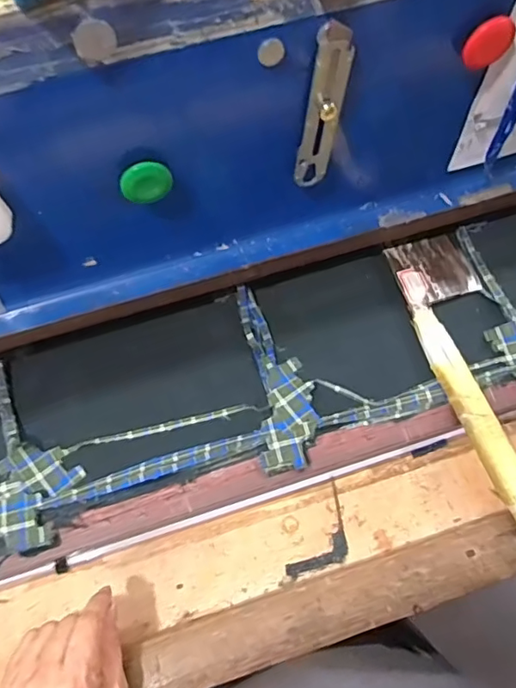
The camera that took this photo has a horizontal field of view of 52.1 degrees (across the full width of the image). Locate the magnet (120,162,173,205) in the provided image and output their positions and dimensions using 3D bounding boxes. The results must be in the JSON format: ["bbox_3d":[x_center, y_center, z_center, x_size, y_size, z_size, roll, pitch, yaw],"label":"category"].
[{"bbox_3d":[-0.086,-0.124,0.406,0.038,0.030,0.009,-23,33,-7],"label":"magnet"}]

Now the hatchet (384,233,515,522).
[{"bbox_3d":[0.219,0.016,0.529,0.084,0.019,0.303,-13,59,-4],"label":"hatchet"}]

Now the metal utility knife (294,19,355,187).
[{"bbox_3d":[0.051,-0.173,0.407,0.028,0.141,0.012,-9,64,-9],"label":"metal utility knife"}]

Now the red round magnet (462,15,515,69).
[{"bbox_3d":[0.173,-0.226,0.396,0.036,0.037,0.007,-14,59,-5],"label":"red round magnet"}]

